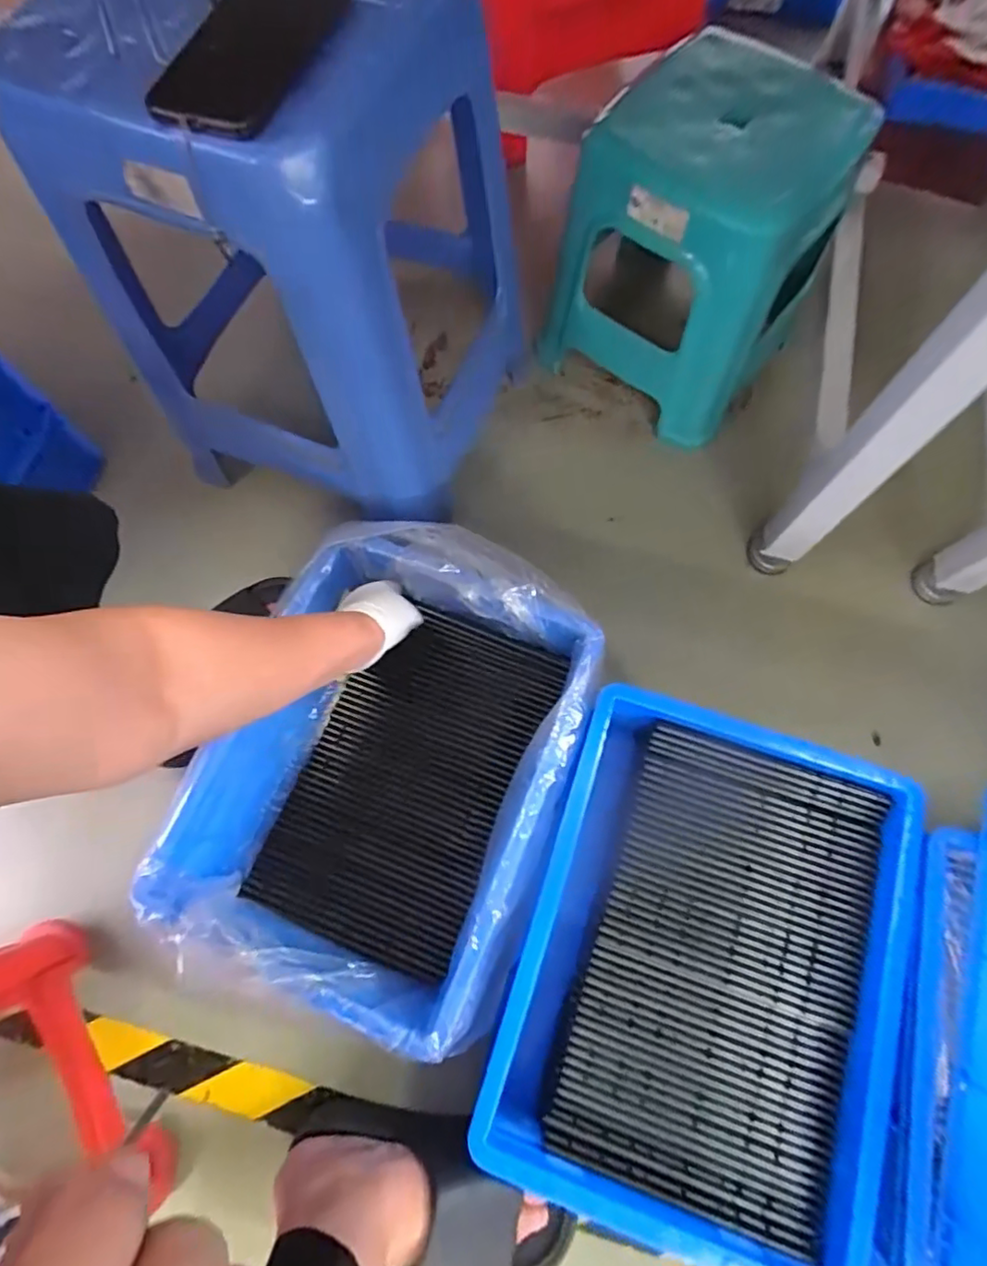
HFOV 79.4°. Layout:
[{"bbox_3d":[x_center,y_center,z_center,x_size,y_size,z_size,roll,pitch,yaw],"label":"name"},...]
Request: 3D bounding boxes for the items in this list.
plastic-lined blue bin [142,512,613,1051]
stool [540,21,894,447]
[{"bbox_3d":[-0.090,0.119,0.597,0.329,0.115,0.433,21,74,8],"label":"plastic-lined blue bin"},{"bbox_3d":[0.234,-0.441,0.690,0.255,0.315,0.235,37,68,10],"label":"stool"}]

